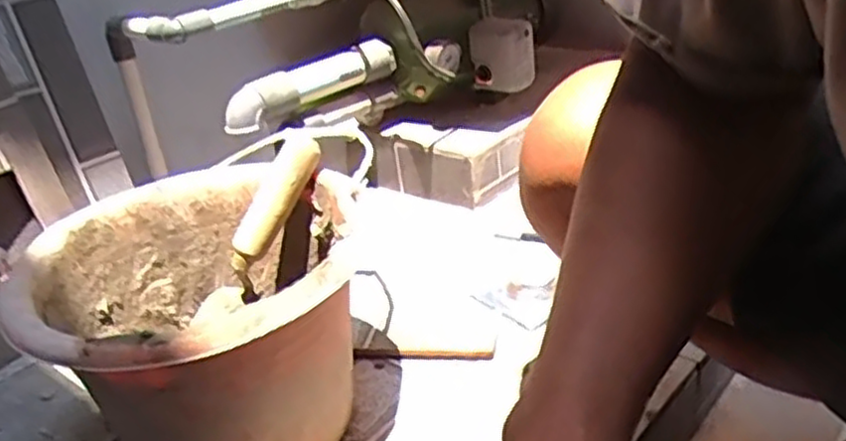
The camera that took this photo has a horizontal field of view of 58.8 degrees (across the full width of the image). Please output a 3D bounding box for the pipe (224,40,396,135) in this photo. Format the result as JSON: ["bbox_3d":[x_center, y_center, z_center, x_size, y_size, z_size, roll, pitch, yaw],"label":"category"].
[{"bbox_3d":[-0.143,-0.185,1.003,0.041,0.052,0.284,15,33,39],"label":"pipe"}]

